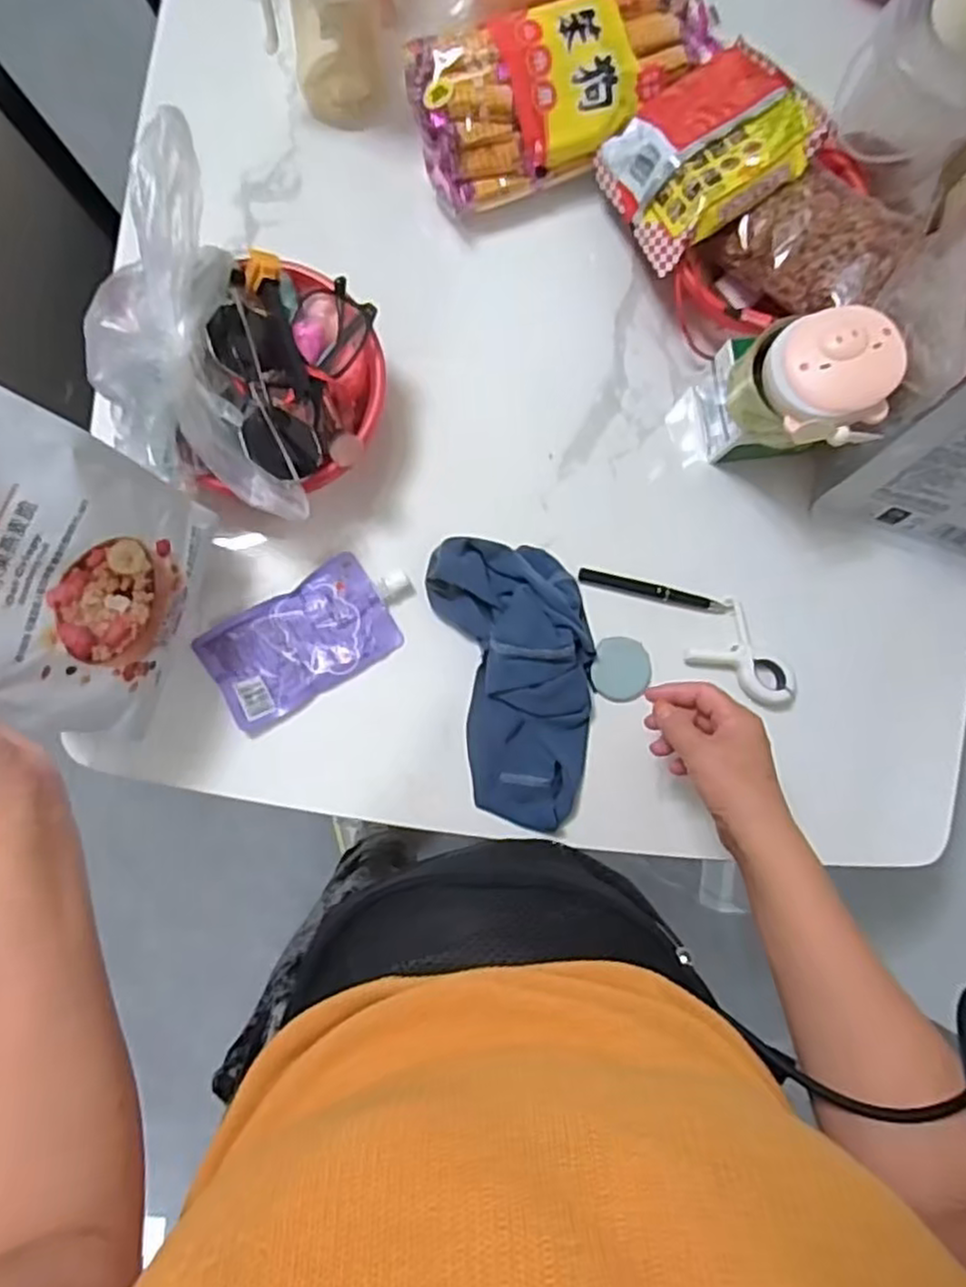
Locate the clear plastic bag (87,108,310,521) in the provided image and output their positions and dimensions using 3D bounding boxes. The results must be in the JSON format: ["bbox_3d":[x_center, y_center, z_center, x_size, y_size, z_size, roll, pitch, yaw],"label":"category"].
[{"bbox_3d":[-0.197,-0.209,0.488,0.114,0.086,0.254,-7,104,-4],"label":"clear plastic bag"}]

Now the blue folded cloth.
[{"bbox_3d":[0.032,0.029,0.579,0.116,0.043,0.230,-9,86,-4],"label":"blue folded cloth"}]

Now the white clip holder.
[{"bbox_3d":[0.228,0.017,0.611,0.097,0.023,0.063,39,84,0],"label":"white clip holder"}]

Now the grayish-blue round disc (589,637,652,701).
[{"bbox_3d":[0.116,0.021,0.600,0.049,0.006,0.054,17,79,-10],"label":"grayish-blue round disc"}]

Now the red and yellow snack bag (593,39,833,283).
[{"bbox_3d":[0.180,-0.395,0.582,0.155,0.061,0.121,-34,88,-5],"label":"red and yellow snack bag"}]

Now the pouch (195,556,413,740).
[{"bbox_3d":[-0.135,-0.007,0.581,0.166,0.020,0.087,-33,88,-5],"label":"pouch"}]

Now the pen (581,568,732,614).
[{"bbox_3d":[0.146,-0.044,0.612,0.129,0.010,0.013,12,85,-3],"label":"pen"}]

